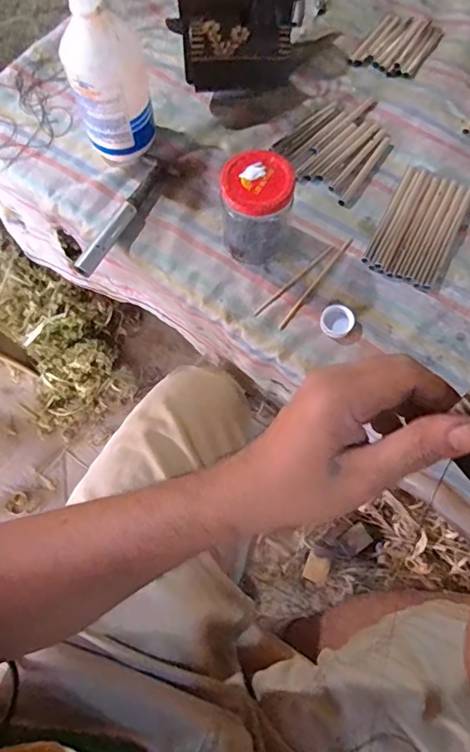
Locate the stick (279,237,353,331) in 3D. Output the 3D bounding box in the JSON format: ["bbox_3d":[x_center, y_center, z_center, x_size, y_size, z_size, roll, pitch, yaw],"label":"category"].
[{"bbox_3d":[0.081,-0.094,0.510,0.007,0.006,0.125,35,73,13],"label":"stick"}]

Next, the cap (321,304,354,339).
[{"bbox_3d":[0.098,-0.053,0.489,0.031,0.010,0.031,0,69,1],"label":"cap"}]

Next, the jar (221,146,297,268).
[{"bbox_3d":[0.021,-0.157,0.484,0.063,0.094,0.060,0,69,1],"label":"jar"}]

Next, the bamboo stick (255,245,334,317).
[{"bbox_3d":[0.060,-0.097,0.510,0.111,0.004,0.005,-43,74,-14],"label":"bamboo stick"}]

